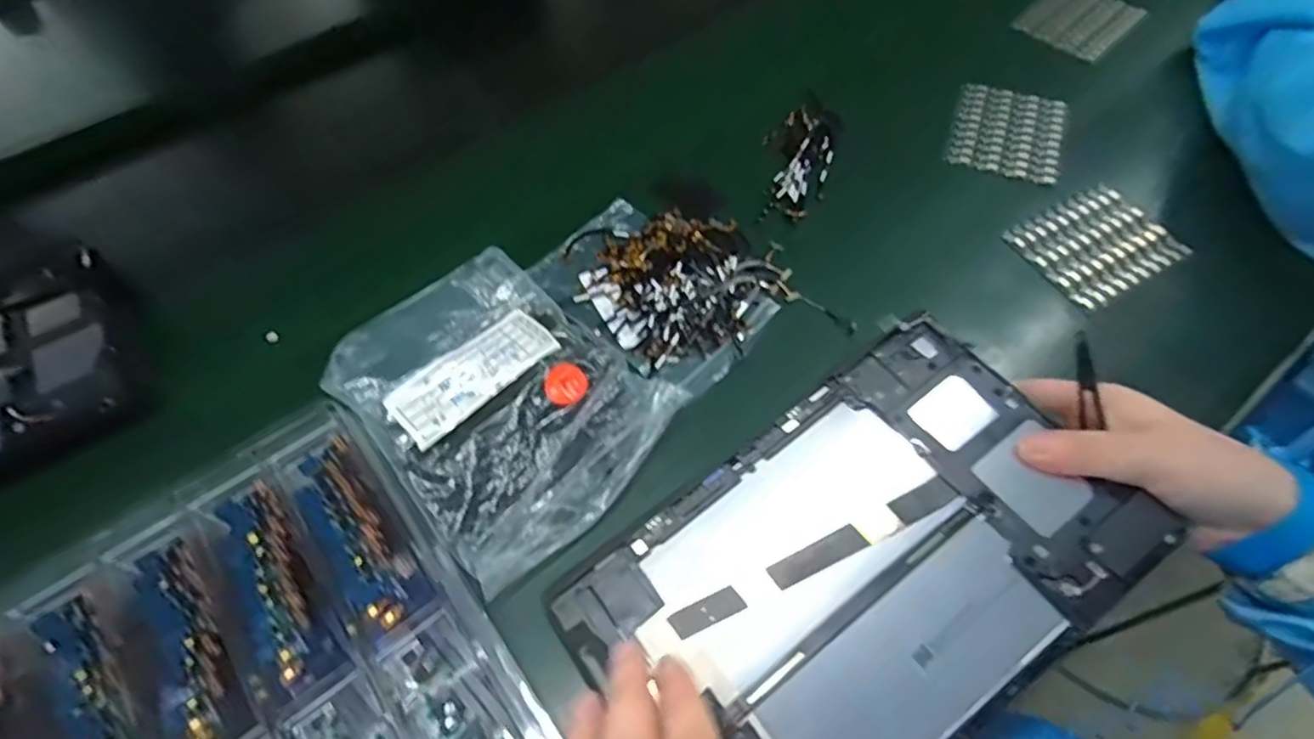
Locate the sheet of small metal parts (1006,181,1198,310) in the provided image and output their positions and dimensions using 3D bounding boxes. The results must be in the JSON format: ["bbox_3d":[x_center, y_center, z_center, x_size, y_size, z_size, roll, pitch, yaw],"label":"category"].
[{"bbox_3d":[0.299,-0.086,0.446,0.099,0.004,0.075,-26,63,-13],"label":"sheet of small metal parts"}]

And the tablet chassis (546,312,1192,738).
[{"bbox_3d":[0.088,0.088,0.293,0.230,0.009,0.146,-36,64,-9],"label":"tablet chassis"}]

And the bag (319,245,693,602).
[{"bbox_3d":[-0.091,0.011,0.369,0.174,0.020,0.139,38,65,24],"label":"bag"}]

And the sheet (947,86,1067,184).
[{"bbox_3d":[0.270,-0.184,0.506,0.079,0.010,0.094,18,58,13],"label":"sheet"}]

